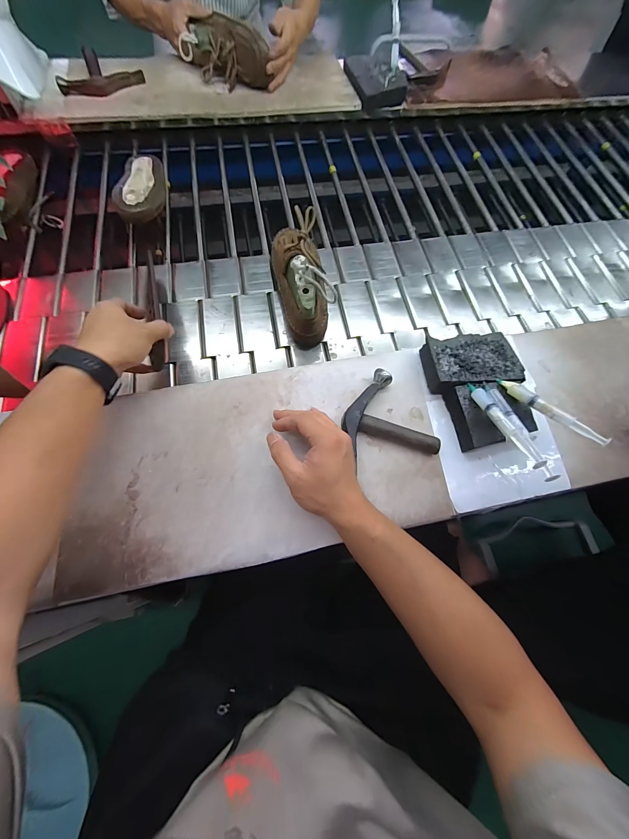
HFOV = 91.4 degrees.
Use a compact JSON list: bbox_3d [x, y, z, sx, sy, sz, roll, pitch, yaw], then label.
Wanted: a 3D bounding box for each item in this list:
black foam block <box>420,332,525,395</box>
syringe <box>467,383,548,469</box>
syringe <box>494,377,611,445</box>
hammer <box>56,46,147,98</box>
[{"bbox_3d":[0.230,-0.082,0.456,0.133,0.032,0.084,-7,69,-6],"label":"black foam block"},{"bbox_3d":[0.236,-0.001,0.381,0.024,0.017,0.136,-13,49,-8],"label":"syringe"},{"bbox_3d":[0.301,-0.014,0.393,0.014,0.016,0.136,-38,59,-16],"label":"syringe"},{"bbox_3d":[-0.499,-0.800,0.708,0.179,0.035,0.131,-25,71,-12],"label":"hammer"}]

